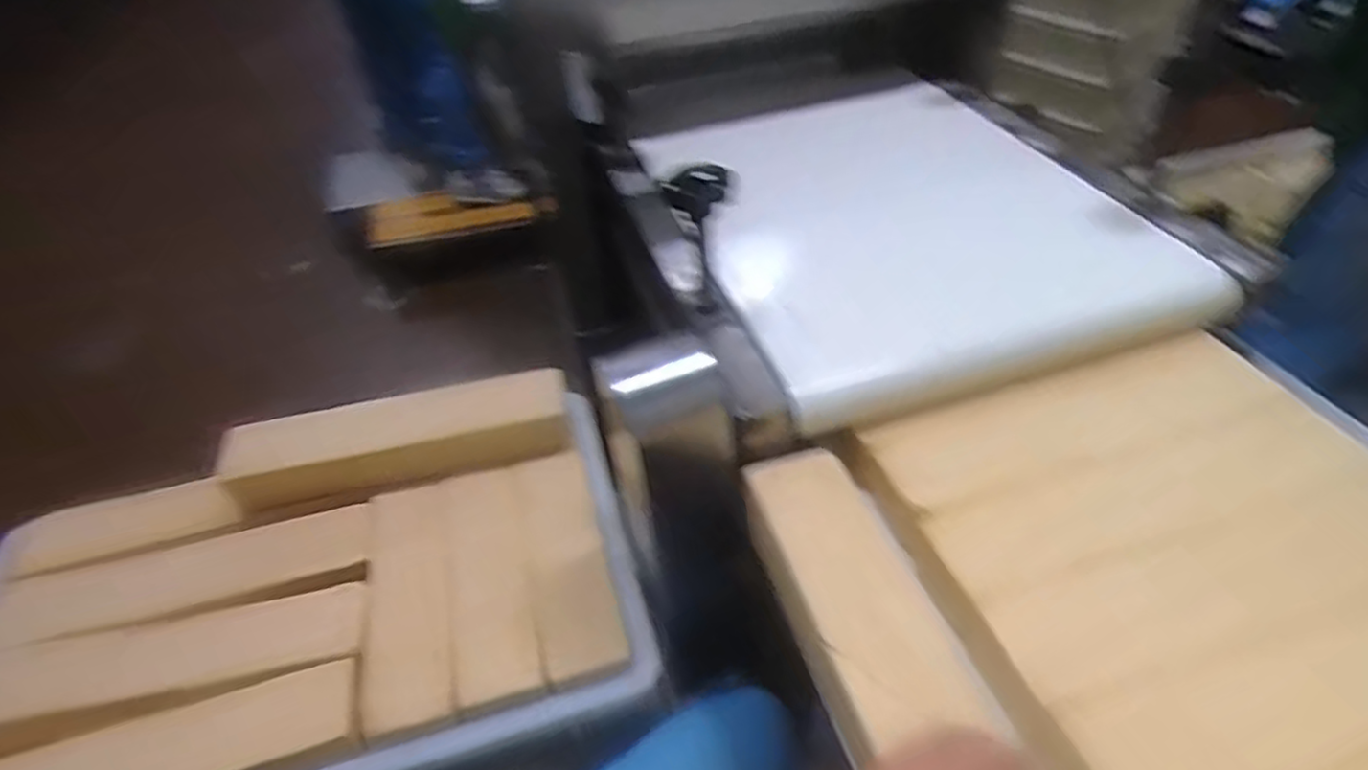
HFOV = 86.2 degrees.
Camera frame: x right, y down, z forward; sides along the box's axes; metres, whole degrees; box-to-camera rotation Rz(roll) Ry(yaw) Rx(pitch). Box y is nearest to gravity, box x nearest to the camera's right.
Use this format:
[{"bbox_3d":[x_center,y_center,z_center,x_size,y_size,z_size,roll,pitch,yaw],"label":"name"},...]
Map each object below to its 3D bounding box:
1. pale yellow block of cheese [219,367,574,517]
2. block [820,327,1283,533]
[{"bbox_3d":[-0.317,0.061,0.814,0.372,0.056,0.090,-11,44,-7],"label":"pale yellow block of cheese"},{"bbox_3d":[0.316,0.028,0.606,0.374,0.026,0.093,-15,45,-10],"label":"block"}]

